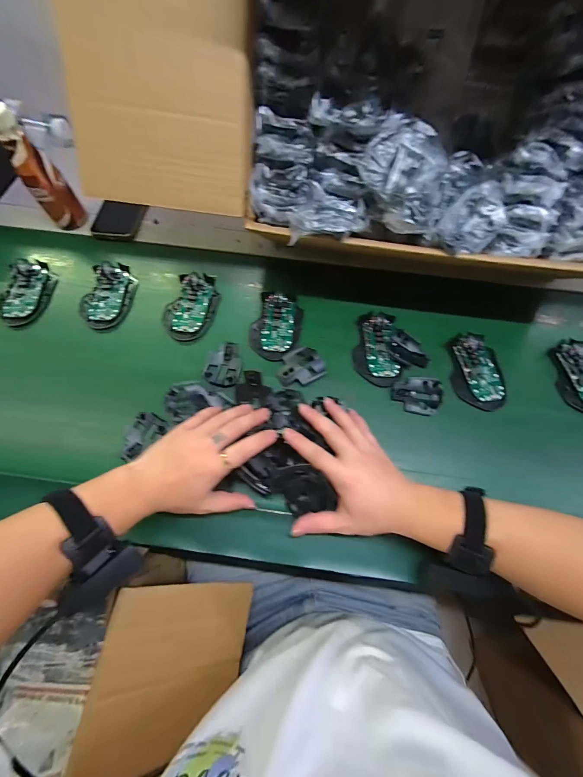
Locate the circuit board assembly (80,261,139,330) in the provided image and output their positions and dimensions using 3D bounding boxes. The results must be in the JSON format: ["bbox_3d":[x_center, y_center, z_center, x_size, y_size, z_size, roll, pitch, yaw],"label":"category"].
[{"bbox_3d":[-0.284,-0.148,0.480,0.072,0.030,0.110,15,68,5],"label":"circuit board assembly"}]

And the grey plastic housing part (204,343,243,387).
[{"bbox_3d":[-0.096,-0.035,0.440,0.050,0.010,0.061,-1,68,-1],"label":"grey plastic housing part"}]

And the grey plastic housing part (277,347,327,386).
[{"bbox_3d":[0.012,-0.030,0.437,0.065,0.012,0.055,-29,71,-12],"label":"grey plastic housing part"}]

